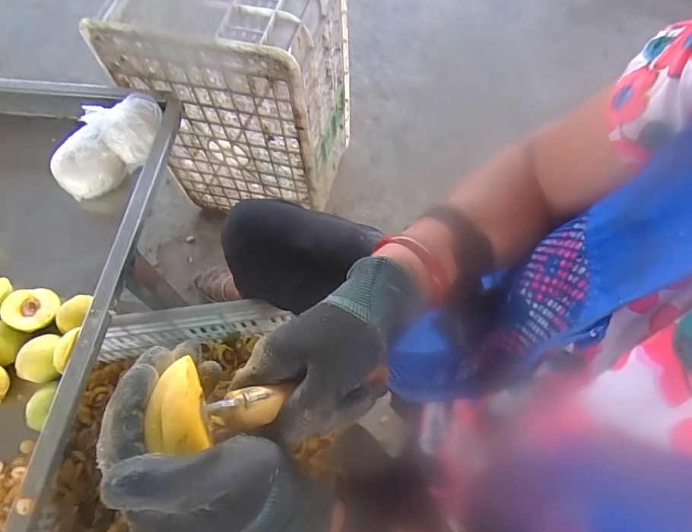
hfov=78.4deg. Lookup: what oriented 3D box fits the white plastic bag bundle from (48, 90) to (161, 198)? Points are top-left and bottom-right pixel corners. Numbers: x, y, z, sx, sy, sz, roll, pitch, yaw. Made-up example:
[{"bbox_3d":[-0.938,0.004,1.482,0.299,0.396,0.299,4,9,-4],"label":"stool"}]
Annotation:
[{"bbox_3d":[-0.352,-0.181,0.630,0.095,0.079,0.177,40,71,17],"label":"white plastic bag bundle"}]

